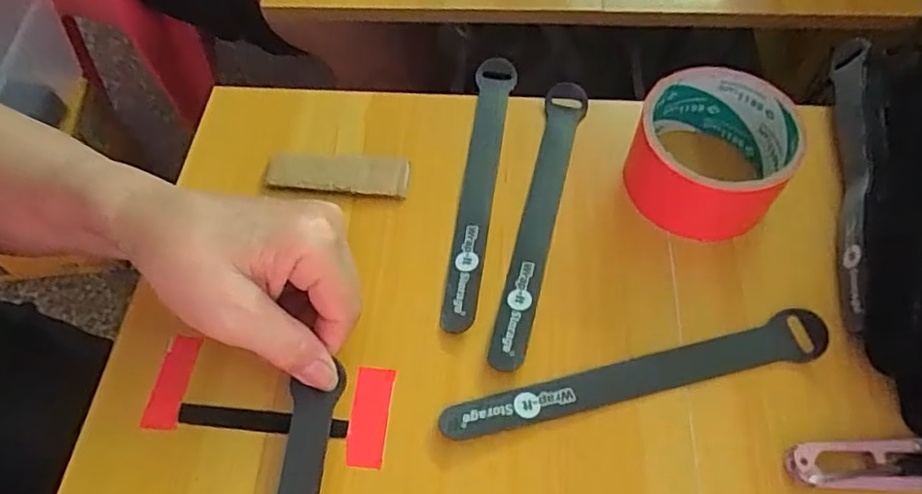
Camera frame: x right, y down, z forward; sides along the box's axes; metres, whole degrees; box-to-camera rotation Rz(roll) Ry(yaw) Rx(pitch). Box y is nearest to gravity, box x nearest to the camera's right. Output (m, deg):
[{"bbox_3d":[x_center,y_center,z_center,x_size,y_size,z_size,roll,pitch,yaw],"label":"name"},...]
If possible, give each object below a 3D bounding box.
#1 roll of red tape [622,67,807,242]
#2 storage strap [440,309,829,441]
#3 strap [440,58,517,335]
[{"bbox_3d":[0.143,-0.055,0.345,0.082,0.051,0.081,-1,60,1],"label":"roll of red tape"},{"bbox_3d":[0.087,0.064,0.300,0.194,0.008,0.023,-12,60,-5],"label":"storage strap"},{"bbox_3d":[0.011,-0.040,0.364,0.024,0.011,0.196,1,58,12],"label":"strap"}]

